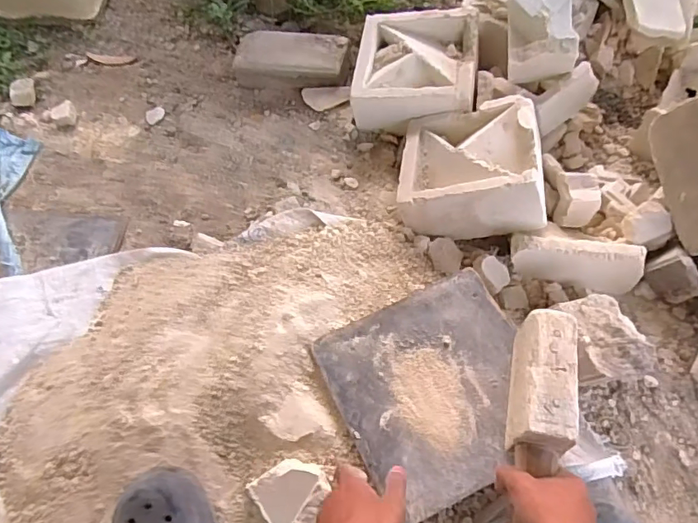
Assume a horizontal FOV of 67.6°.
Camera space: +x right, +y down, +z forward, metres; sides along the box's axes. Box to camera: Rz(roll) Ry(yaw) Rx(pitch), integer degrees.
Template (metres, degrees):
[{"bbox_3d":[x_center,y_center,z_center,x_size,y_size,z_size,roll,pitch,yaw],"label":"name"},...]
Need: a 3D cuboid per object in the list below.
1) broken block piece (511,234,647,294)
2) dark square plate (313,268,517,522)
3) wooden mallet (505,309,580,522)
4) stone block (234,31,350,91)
[{"bbox_3d":[0.314,0.002,0.731,0.174,0.080,0.042,13,61,11],"label":"broken block piece"},{"bbox_3d":[0.109,0.151,0.637,0.237,0.015,0.241,-22,62,-11],"label":"dark square plate"},{"bbox_3d":[0.192,0.176,0.539,0.055,0.097,0.248,10,69,9],"label":"wooden mallet"},{"bbox_3d":[-0.111,-0.381,0.992,0.214,0.081,0.101,10,60,9],"label":"stone block"}]

